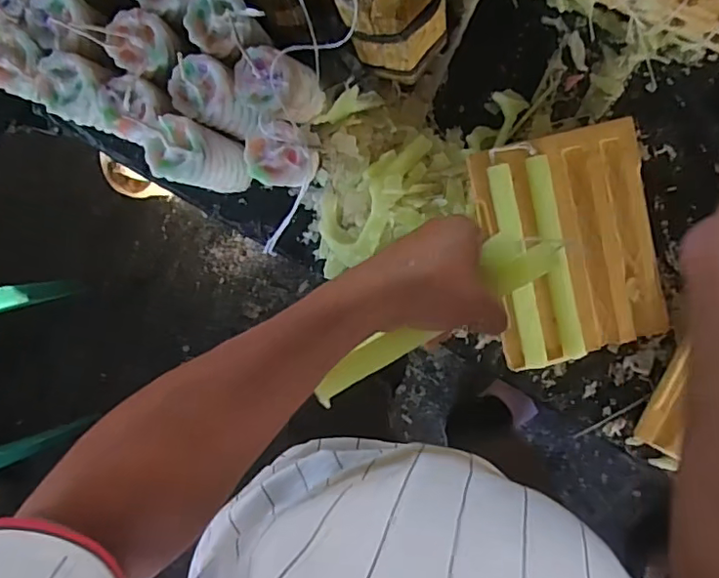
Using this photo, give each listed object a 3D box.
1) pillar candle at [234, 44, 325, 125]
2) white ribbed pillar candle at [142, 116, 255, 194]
[{"bbox_3d":[-0.071,-0.179,0.506,0.056,0.100,0.053,0,94,6],"label":"pillar candle"},{"bbox_3d":[-0.144,-0.122,0.531,0.057,0.131,0.054,11,95,5],"label":"white ribbed pillar candle"}]

